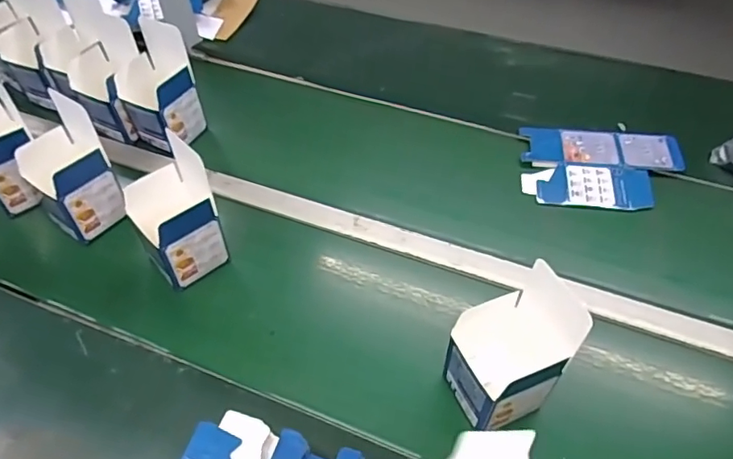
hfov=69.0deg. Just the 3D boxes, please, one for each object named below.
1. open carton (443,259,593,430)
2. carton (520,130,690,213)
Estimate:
[{"bbox_3d":[0.146,0.125,0.546,0.105,0.168,0.090,-21,52,-14],"label":"open carton"},{"bbox_3d":[0.356,-0.094,0.810,0.229,0.023,0.154,4,50,7],"label":"carton"}]

